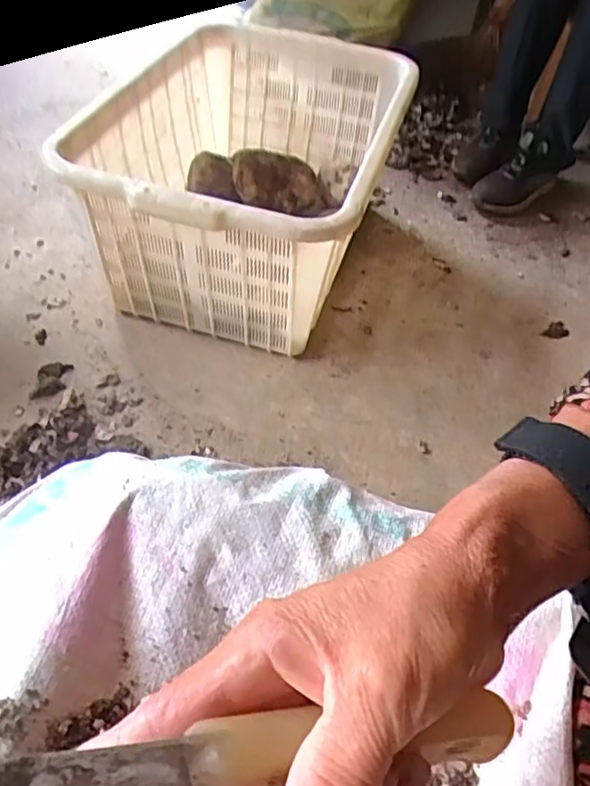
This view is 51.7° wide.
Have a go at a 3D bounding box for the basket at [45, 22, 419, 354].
[{"bbox_3d":[-0.067,-0.372,1.076,0.434,0.300,0.636,16,49,8],"label":"basket"}]

